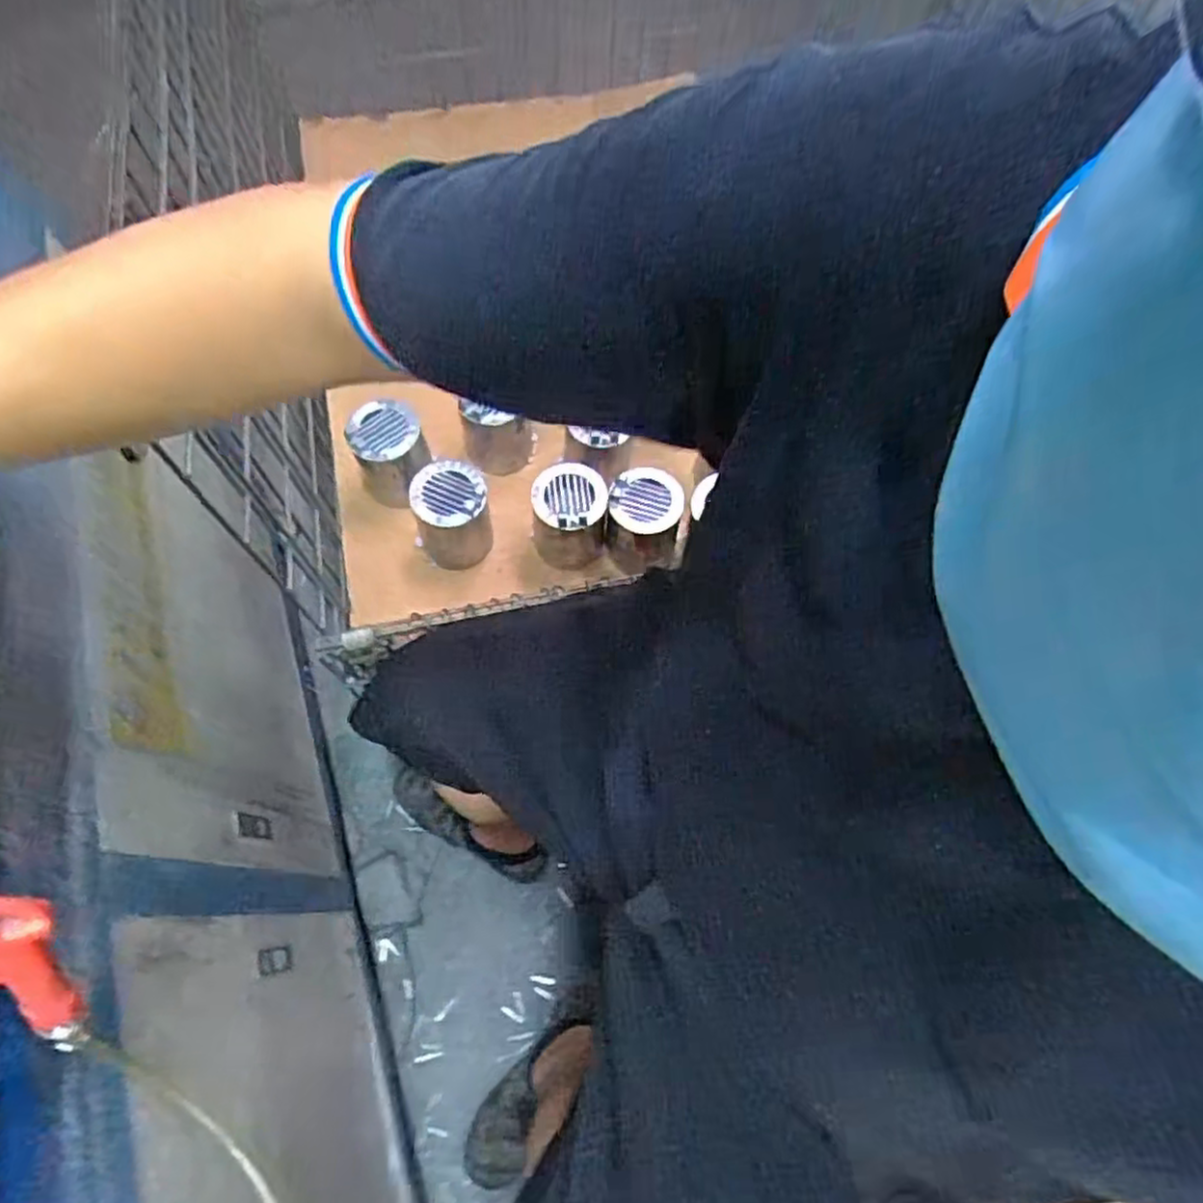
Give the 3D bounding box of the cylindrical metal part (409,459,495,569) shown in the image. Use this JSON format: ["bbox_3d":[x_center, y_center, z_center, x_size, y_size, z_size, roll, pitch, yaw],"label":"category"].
[{"bbox_3d":[-0.178,-0.101,0.876,0.082,0.122,0.079,1,67,-2],"label":"cylindrical metal part"}]

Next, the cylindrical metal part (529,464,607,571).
[{"bbox_3d":[-0.038,-0.102,0.878,0.088,0.131,0.077,8,67,1],"label":"cylindrical metal part"}]

